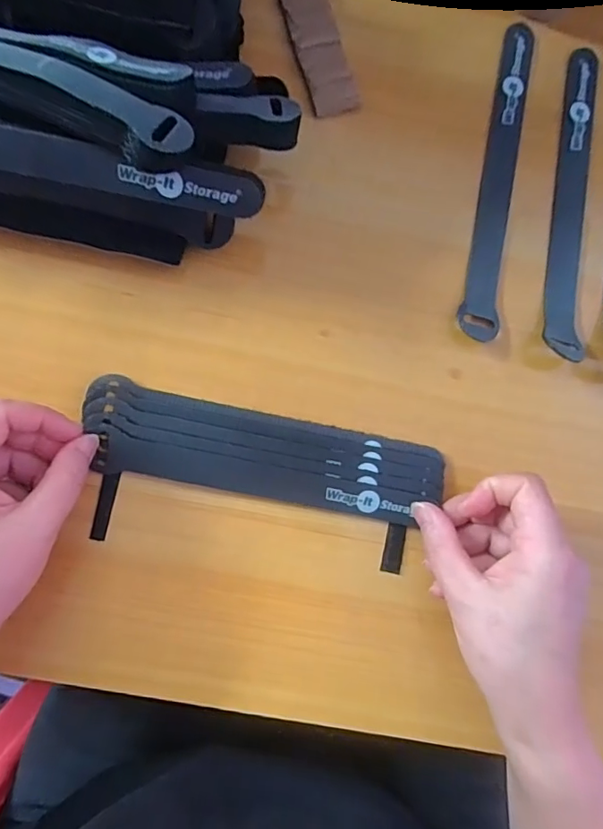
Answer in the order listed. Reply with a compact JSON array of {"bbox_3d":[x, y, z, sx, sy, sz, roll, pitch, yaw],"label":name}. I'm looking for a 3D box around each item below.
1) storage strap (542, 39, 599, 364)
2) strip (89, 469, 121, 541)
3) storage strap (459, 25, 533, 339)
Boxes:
[{"bbox_3d":[0.172,-0.136,0.320,0.023,0.021,0.212,11,86,-3],"label":"storage strap"},{"bbox_3d":[-0.107,0.050,0.283,0.009,0.004,0.038,12,86,-3],"label":"strip"},{"bbox_3d":[0.124,-0.150,0.323,0.024,0.008,0.213,11,86,-3],"label":"storage strap"}]

